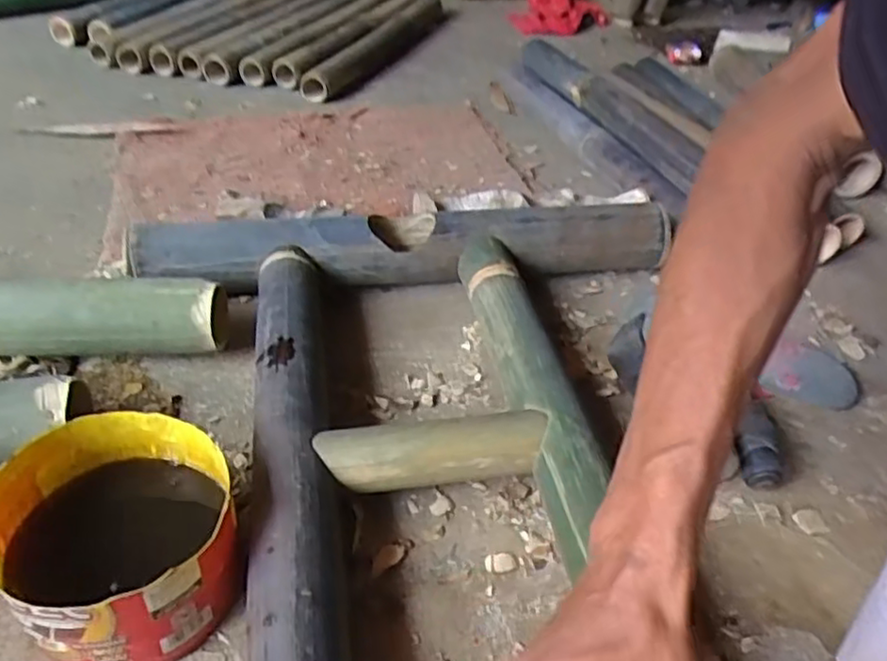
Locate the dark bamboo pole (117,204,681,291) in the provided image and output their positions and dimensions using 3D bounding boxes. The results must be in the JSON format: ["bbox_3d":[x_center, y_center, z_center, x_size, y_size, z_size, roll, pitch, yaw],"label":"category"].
[{"bbox_3d":[-0.034,-0.090,0.806,0.610,0.095,0.090,-2,40,-8],"label":"dark bamboo pole"}]

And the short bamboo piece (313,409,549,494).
[{"bbox_3d":[-0.010,0.096,0.556,0.178,0.042,0.046,-2,39,-9],"label":"short bamboo piece"}]

